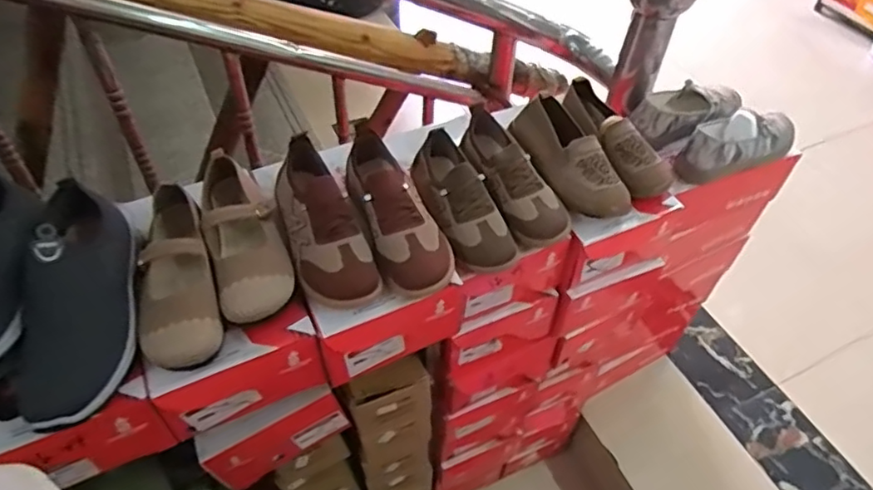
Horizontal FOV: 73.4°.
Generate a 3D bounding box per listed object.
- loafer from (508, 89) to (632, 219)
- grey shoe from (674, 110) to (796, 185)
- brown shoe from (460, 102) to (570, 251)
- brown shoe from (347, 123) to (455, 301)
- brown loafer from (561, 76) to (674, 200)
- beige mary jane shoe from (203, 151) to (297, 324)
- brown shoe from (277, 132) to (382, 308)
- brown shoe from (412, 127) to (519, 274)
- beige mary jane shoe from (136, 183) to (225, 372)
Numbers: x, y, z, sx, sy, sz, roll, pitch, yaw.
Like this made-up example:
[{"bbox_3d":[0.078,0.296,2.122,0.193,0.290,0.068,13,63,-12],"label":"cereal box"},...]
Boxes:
[{"bbox_3d":[0.192,-0.134,0.867,0.099,0.061,0.211,-12,50,-12],"label":"loafer"},{"bbox_3d":[0.496,-0.175,0.971,0.214,0.084,0.080,-16,51,-16],"label":"grey shoe"},{"bbox_3d":[0.104,-0.103,0.833,0.074,0.073,0.223,-19,52,-18],"label":"brown shoe"},{"bbox_3d":[-0.053,-0.054,0.740,0.081,0.083,0.234,-17,52,-17],"label":"brown shoe"},{"bbox_3d":[0.269,-0.165,0.894,0.065,0.072,0.207,-19,52,-18],"label":"brown loafer"},{"bbox_3d":[-0.237,-0.018,0.721,0.083,0.072,0.251,-16,51,-15],"label":"beige mary jane shoe"},{"bbox_3d":[-0.143,-0.028,0.718,0.083,0.065,0.223,-20,67,-18],"label":"brown shoe"},{"bbox_3d":[0.031,-0.064,0.804,0.083,0.070,0.210,-16,51,-16],"label":"brown shoe"},{"bbox_3d":[-0.310,0.026,0.691,0.084,0.081,0.261,-15,51,-15],"label":"beige mary jane shoe"}]

